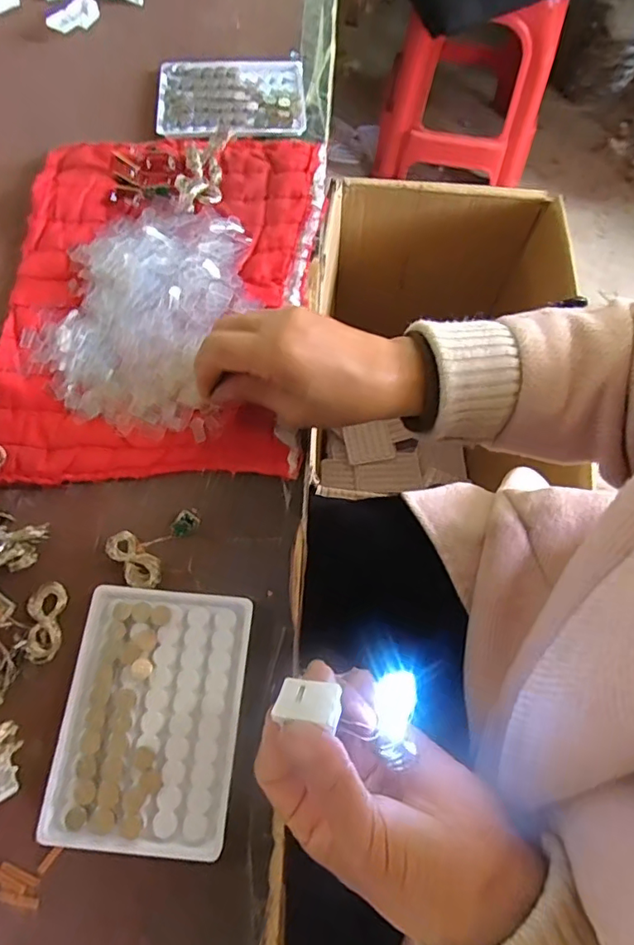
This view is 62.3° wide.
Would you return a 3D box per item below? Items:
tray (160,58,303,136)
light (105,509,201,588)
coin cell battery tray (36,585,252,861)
[{"bbox_3d":[-0.077,-0.342,0.475,0.130,0.010,0.097,-1,69,-2],"label":"tray"},{"bbox_3d":[-0.105,0.041,0.326,0.041,0.013,0.054,31,71,9],"label":"light"},{"bbox_3d":[-0.092,0.132,0.291,0.094,0.011,0.129,5,69,0],"label":"coin cell battery tray"}]

